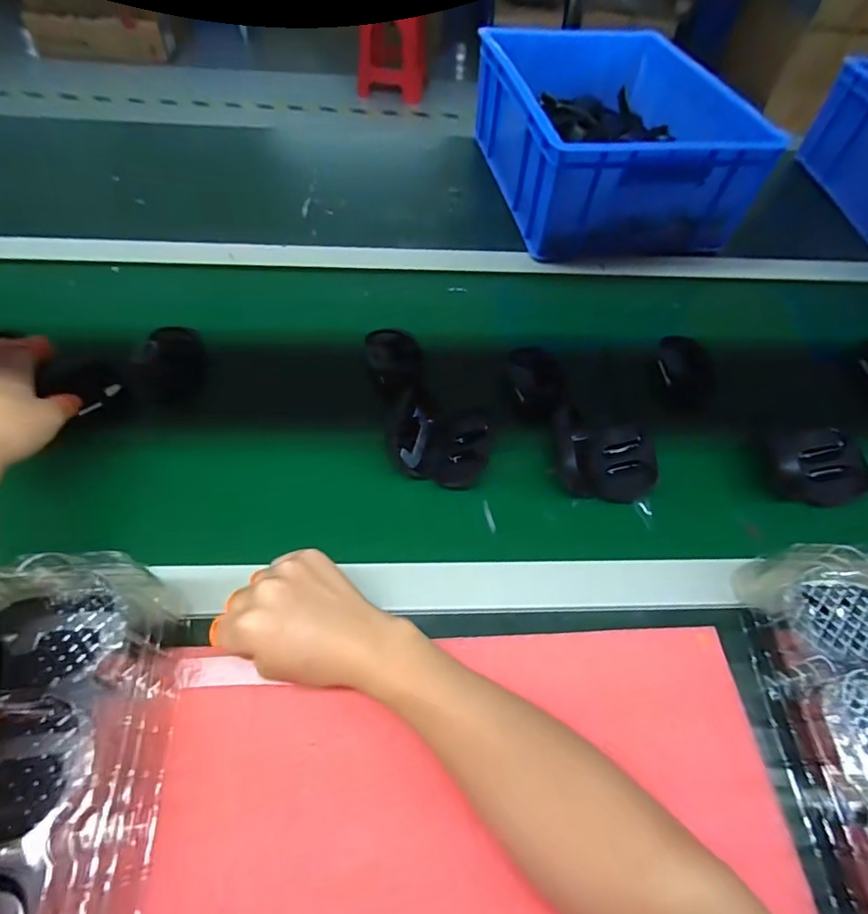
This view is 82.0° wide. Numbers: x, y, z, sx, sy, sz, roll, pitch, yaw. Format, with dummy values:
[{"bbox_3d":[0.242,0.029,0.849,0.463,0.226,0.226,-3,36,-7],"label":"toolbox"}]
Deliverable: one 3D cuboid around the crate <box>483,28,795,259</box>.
[{"bbox_3d":[0.252,-0.472,0.744,0.314,0.143,0.386,-8,57,-9],"label":"crate"}]

